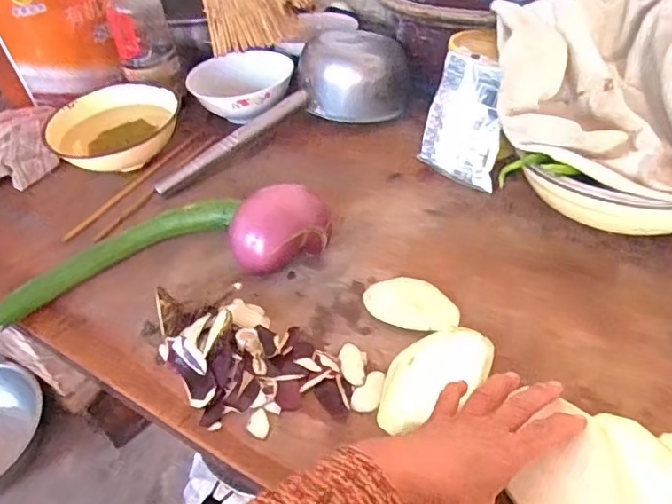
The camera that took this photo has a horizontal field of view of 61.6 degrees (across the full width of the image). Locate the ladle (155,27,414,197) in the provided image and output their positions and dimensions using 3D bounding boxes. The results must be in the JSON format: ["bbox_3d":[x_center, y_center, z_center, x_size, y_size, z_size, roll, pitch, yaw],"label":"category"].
[{"bbox_3d":[-0.078,-0.211,0.784,0.389,0.093,0.144,-23,45,-16],"label":"ladle"}]

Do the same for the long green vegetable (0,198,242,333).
[{"bbox_3d":[-0.254,0.009,0.627,0.315,0.040,0.064,-26,46,-19],"label":"long green vegetable"}]

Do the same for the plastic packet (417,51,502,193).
[{"bbox_3d":[0.146,-0.150,0.651,0.094,0.138,0.017,23,26,33],"label":"plastic packet"}]

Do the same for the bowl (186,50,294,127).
[{"bbox_3d":[-0.133,-0.244,0.832,0.143,0.064,0.130,-4,43,4],"label":"bowl"}]

